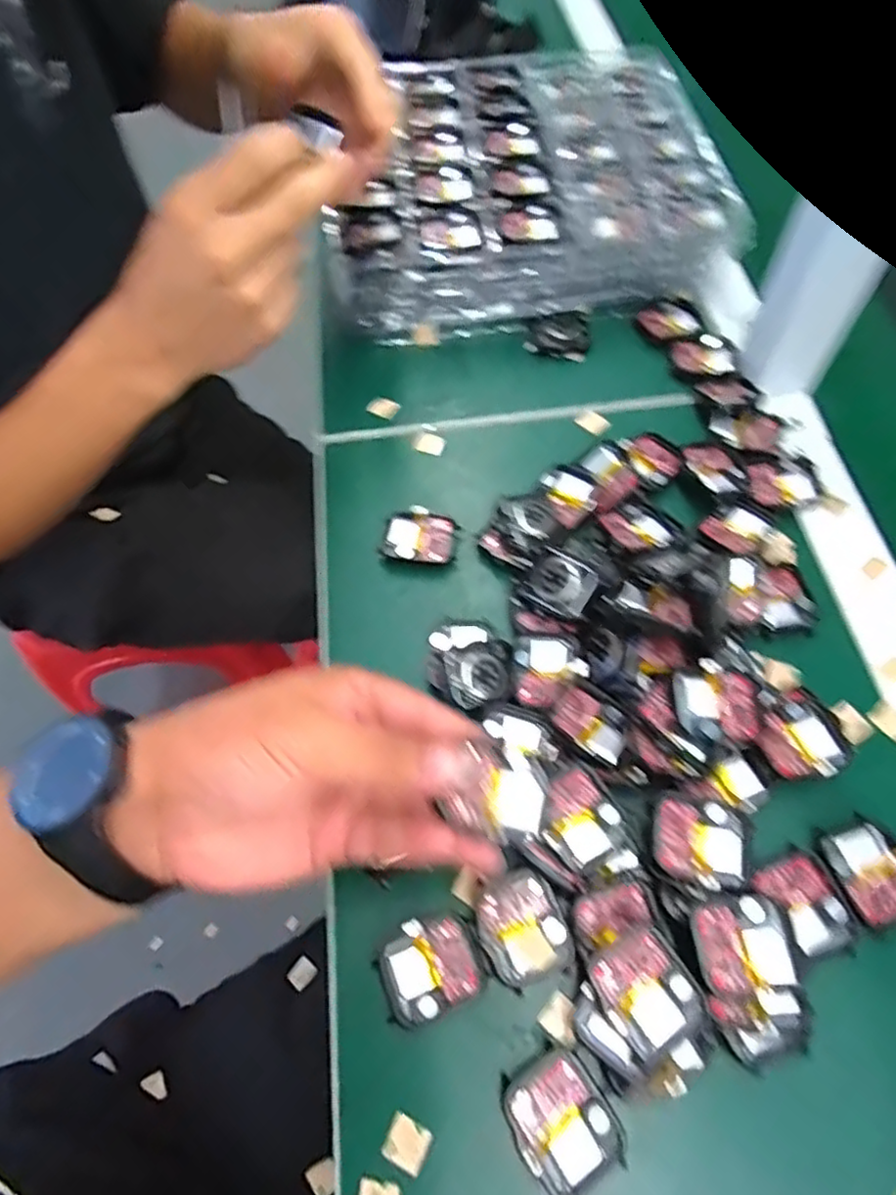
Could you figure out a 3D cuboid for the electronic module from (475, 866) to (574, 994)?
[{"bbox_3d":[0.034,0.151,0.304,0.036,0.009,0.043,-24,63,-12],"label":"electronic module"}]

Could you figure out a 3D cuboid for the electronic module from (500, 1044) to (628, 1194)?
[{"bbox_3d":[0.047,0.213,0.270,0.037,0.013,0.045,-30,65,-14],"label":"electronic module"}]

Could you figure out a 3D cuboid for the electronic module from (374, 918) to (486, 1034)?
[{"bbox_3d":[-0.008,0.165,0.297,0.044,0.009,0.039,-24,63,-11],"label":"electronic module"}]

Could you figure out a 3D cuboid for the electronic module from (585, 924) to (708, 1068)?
[{"bbox_3d":[0.082,0.162,0.274,0.037,0.006,0.041,-27,63,-16],"label":"electronic module"}]

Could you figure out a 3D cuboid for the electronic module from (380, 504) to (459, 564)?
[{"bbox_3d":[-0.017,-0.038,0.411,0.044,0.009,0.037,12,62,8],"label":"electronic module"}]

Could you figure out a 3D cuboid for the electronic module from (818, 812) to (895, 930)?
[{"bbox_3d":[0.197,0.126,0.308,0.039,0.007,0.042,-20,63,-10],"label":"electronic module"}]

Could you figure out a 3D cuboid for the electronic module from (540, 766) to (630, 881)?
[{"bbox_3d":[0.060,0.103,0.307,0.035,0.011,0.040,-35,66,-17],"label":"electronic module"}]

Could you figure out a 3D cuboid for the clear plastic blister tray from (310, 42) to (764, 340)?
[{"bbox_3d":[0.058,-0.331,0.526,0.291,0.068,0.269,-5,66,-2],"label":"clear plastic blister tray"}]

